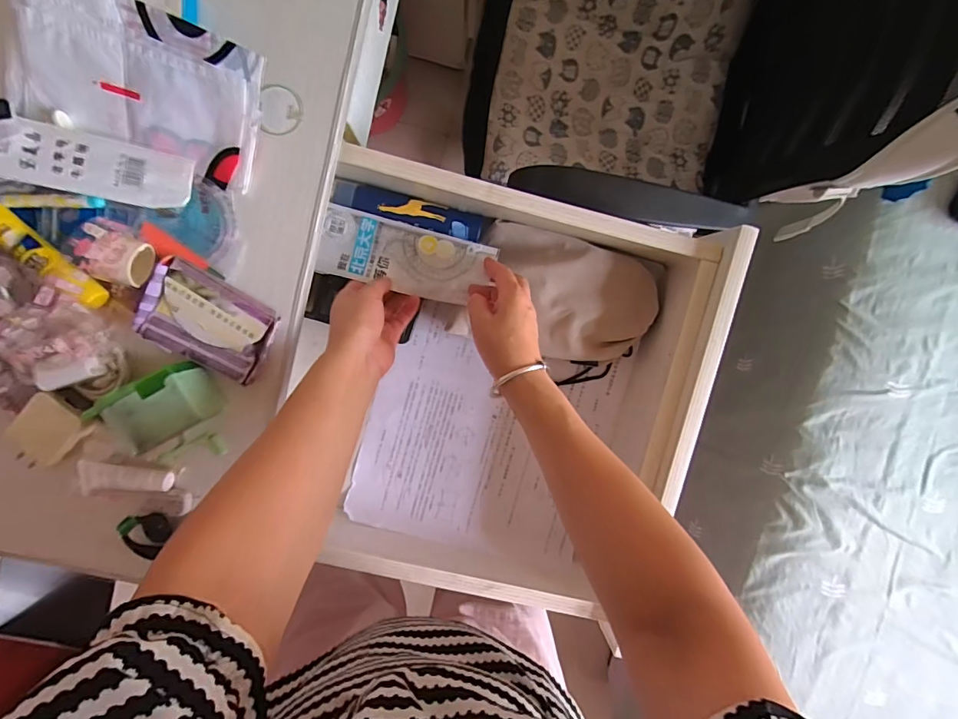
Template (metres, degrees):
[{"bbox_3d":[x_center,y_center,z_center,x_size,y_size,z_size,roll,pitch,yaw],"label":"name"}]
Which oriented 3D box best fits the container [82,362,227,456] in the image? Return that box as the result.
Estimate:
[{"bbox_3d":[-0.267,0.042,0.369,0.084,0.034,0.051,-27,96,0],"label":"container"}]

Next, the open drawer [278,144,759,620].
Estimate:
[{"bbox_3d":[0.017,0.046,0.498,0.408,0.119,0.434,11,95,-4],"label":"open drawer"}]

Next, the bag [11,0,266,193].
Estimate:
[{"bbox_3d":[-0.258,-0.236,0.345,0.175,0.030,0.138,18,115,-13],"label":"bag"}]

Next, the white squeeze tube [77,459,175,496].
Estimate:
[{"bbox_3d":[-0.314,0.105,0.392,0.075,0.016,0.032,1,96,-3],"label":"white squeeze tube"}]

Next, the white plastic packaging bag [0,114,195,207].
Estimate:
[{"bbox_3d":[-0.308,-0.152,0.345,0.145,0.008,0.045,5,98,-19],"label":"white plastic packaging bag"}]

